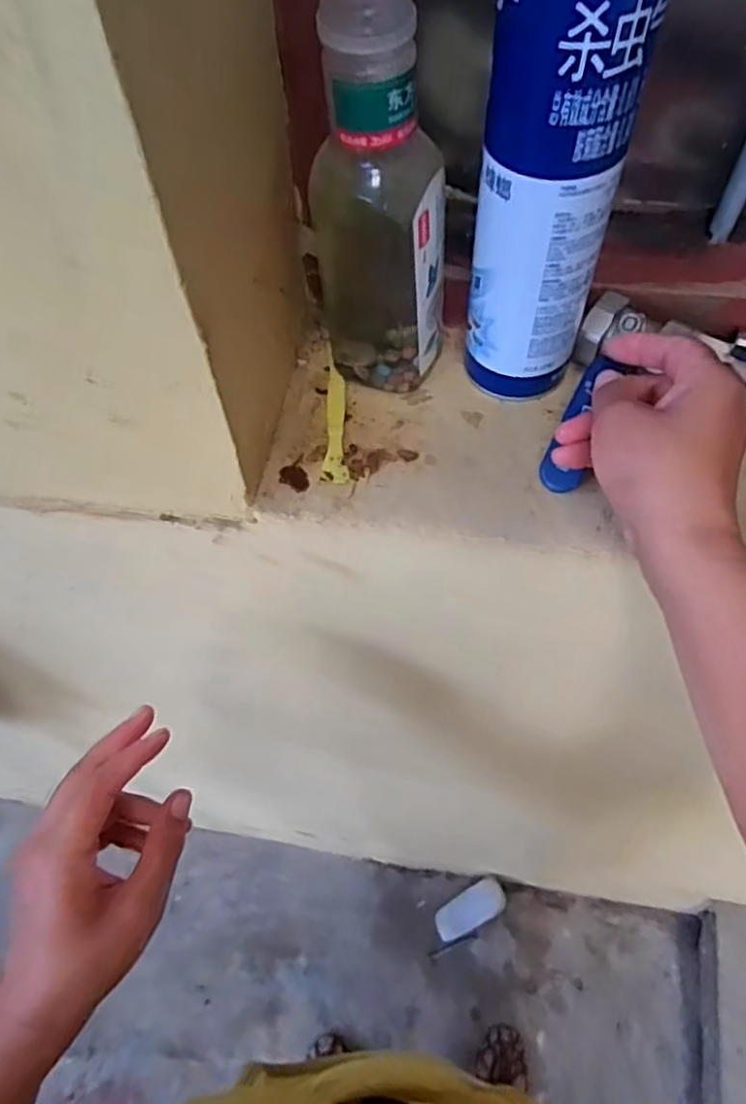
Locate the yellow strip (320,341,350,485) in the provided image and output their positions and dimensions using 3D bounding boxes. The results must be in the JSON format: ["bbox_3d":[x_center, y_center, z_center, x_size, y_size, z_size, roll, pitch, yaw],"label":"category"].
[{"bbox_3d":[-0.024,-0.088,0.415,0.015,0.005,0.115,-4,58,0],"label":"yellow strip"}]

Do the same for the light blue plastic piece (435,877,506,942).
[{"bbox_3d":[0.176,0.647,1.213,0.133,0.031,0.062,-33,61,-3],"label":"light blue plastic piece"}]

